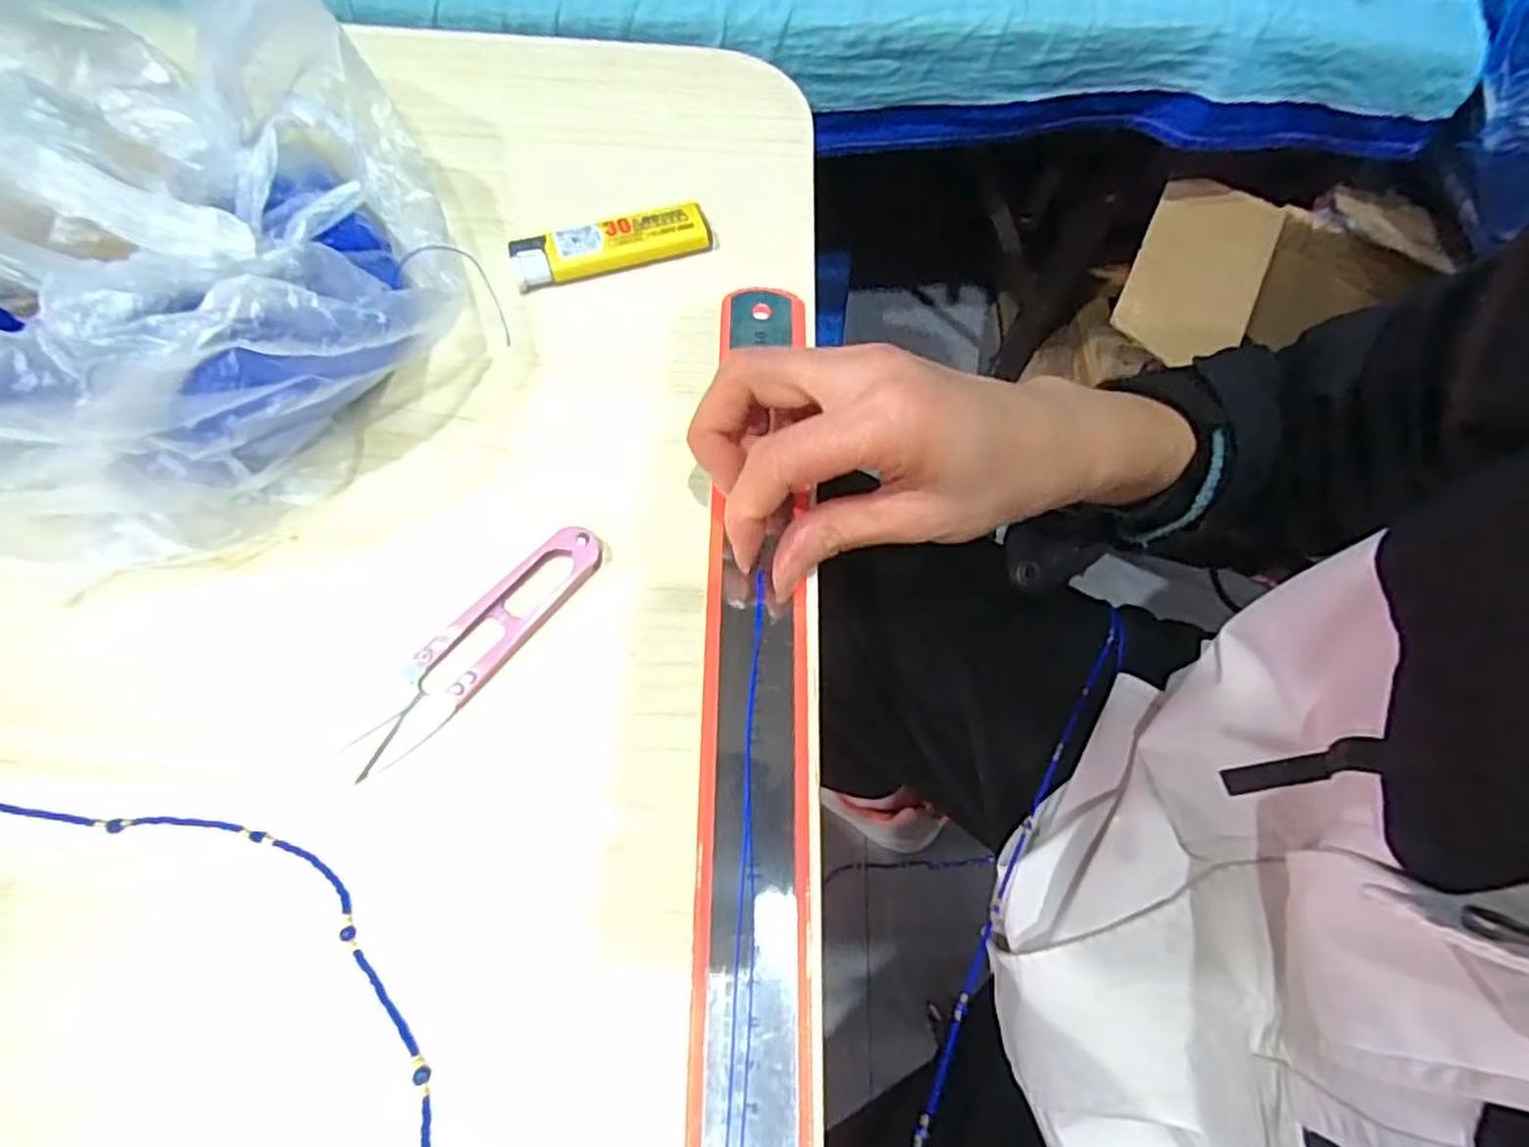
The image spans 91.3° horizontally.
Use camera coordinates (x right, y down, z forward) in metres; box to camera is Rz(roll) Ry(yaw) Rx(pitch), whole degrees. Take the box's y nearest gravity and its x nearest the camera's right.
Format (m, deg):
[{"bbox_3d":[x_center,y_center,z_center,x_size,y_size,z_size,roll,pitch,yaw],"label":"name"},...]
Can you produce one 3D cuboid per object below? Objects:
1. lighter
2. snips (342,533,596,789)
[{"bbox_3d":[-0.064,-0.136,0.312,0.081,0.012,0.021,-17,69,-9],"label":"lighter"},{"bbox_3d":[-0.094,0.022,0.245,0.023,0.005,0.101,39,71,13],"label":"snips"}]

